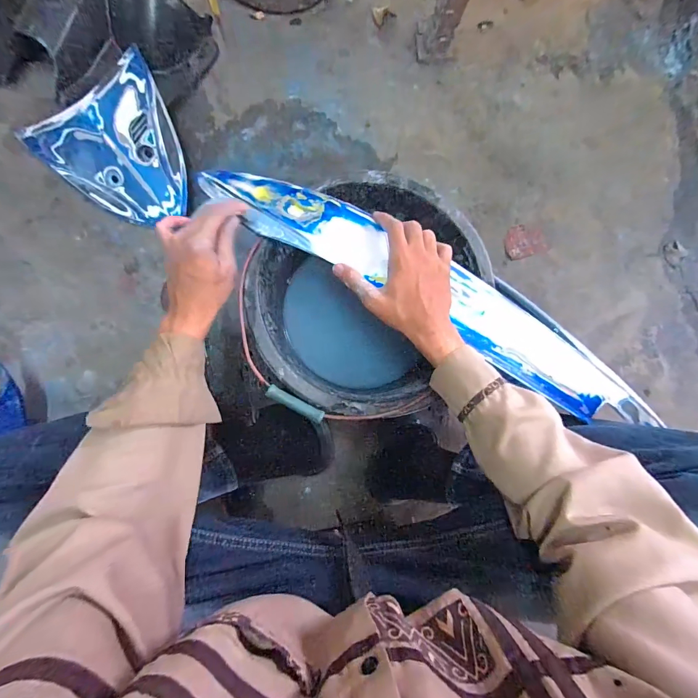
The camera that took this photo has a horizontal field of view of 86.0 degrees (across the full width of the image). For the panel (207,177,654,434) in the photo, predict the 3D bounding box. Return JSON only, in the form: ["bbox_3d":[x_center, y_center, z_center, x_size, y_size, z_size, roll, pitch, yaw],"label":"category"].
[{"bbox_3d":[0.115,-0.077,0.500,0.685,0.066,0.109,28,82,-4],"label":"panel"}]

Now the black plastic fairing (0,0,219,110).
[{"bbox_3d":[-0.484,-0.589,0.700,0.397,0.134,0.273,11,83,-4],"label":"black plastic fairing"}]

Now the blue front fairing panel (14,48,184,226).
[{"bbox_3d":[-0.409,-0.361,0.694,0.261,0.091,0.306,-40,88,-9],"label":"blue front fairing panel"}]

